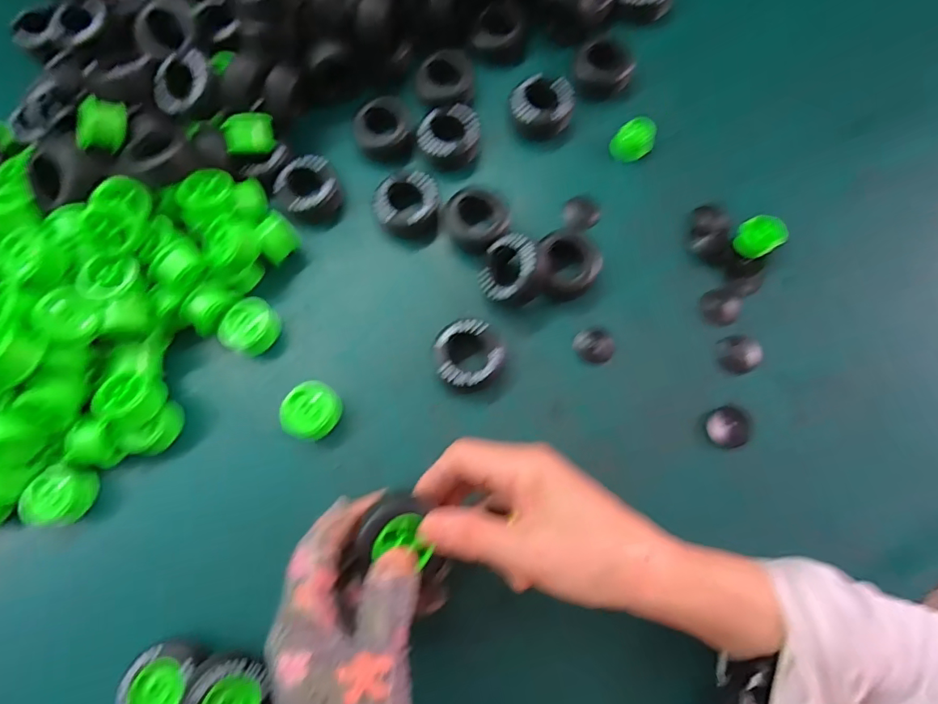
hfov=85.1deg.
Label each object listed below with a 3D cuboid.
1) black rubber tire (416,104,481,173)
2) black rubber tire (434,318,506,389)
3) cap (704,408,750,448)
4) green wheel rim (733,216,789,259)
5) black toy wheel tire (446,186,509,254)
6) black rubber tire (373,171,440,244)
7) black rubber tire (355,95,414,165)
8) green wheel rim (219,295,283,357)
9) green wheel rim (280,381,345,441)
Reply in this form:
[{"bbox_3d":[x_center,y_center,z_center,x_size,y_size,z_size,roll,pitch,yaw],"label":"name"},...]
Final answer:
[{"bbox_3d":[-0.017,-0.176,0.415,0.048,0.025,0.041,-12,75,-1],"label":"black rubber tire"},{"bbox_3d":[0.001,0.003,0.366,0.047,0.026,0.048,-1,75,2],"label":"black rubber tire"},{"bbox_3d":[0.179,0.052,0.352,0.027,0.014,0.027,-1,75,2],"label":"cap"},{"bbox_3d":[0.217,-0.086,0.383,0.034,0.015,0.028,-32,76,-6],"label":"green wheel rim"},{"bbox_3d":[0.006,-0.102,0.395,0.043,0.021,0.045,-1,75,2],"label":"black toy wheel tire"},{"bbox_3d":[-0.048,-0.113,0.399,0.049,0.019,0.052,-1,75,2],"label":"black rubber tire"},{"bbox_3d":[-0.069,-0.181,0.418,0.045,0.023,0.044,-1,75,2],"label":"black rubber tire"},{"bbox_3d":[-0.162,-0.018,0.381,0.034,0.025,0.042,25,77,9],"label":"green wheel rim"},{"bbox_3d":[-0.108,0.041,0.359,0.034,0.029,0.039,13,78,4],"label":"green wheel rim"}]

